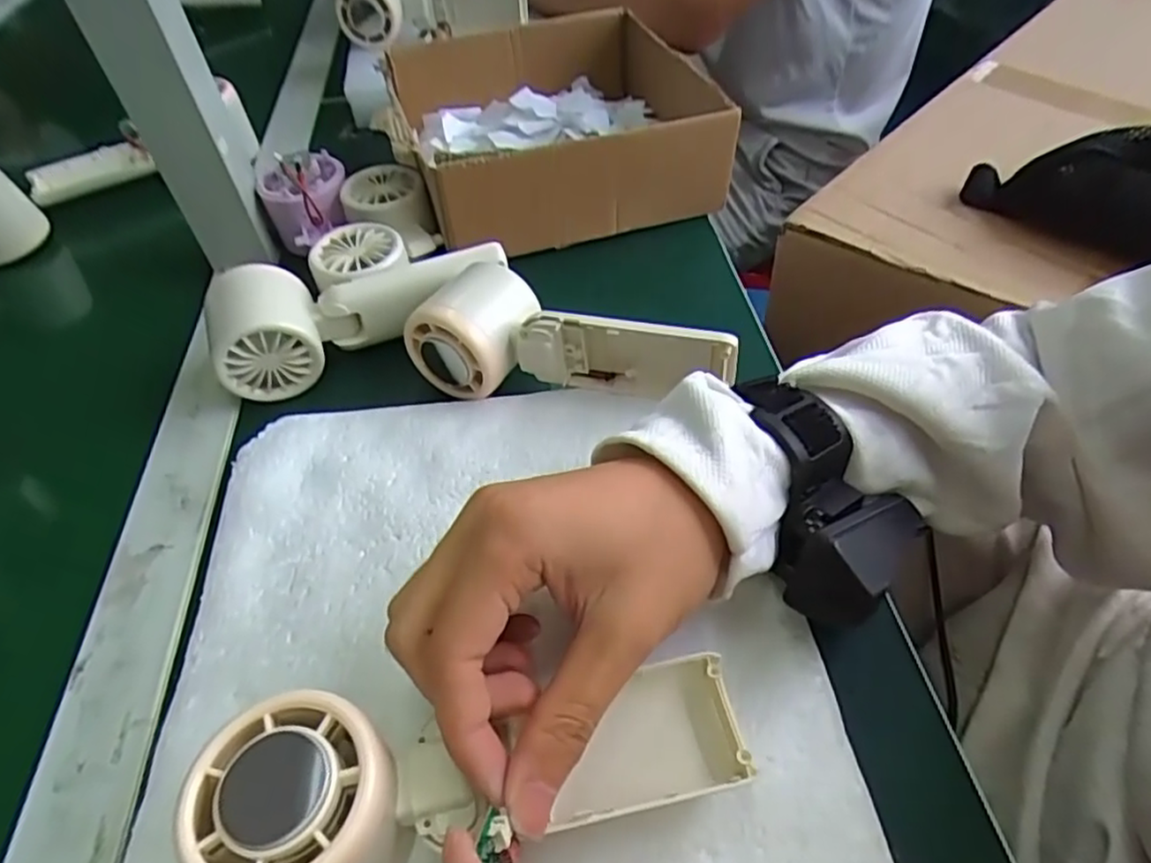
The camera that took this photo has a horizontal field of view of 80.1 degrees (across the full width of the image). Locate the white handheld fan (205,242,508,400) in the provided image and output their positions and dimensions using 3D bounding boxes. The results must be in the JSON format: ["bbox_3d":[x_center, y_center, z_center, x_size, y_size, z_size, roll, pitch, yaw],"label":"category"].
[{"bbox_3d":[-0.123,-0.080,0.390,0.164,0.049,0.064,-22,51,-15],"label":"white handheld fan"}]

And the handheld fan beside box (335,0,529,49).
[{"bbox_3d":[-0.127,-0.383,0.606,0.165,0.059,0.045,-6,49,-1],"label":"handheld fan beside box"}]

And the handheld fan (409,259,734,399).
[{"bbox_3d":[-0.005,-0.041,0.341,0.156,0.056,0.053,19,53,20],"label":"handheld fan"}]

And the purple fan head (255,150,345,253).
[{"bbox_3d":[-0.175,-0.152,0.449,0.056,0.045,0.061,-21,50,-13],"label":"purple fan head"}]

